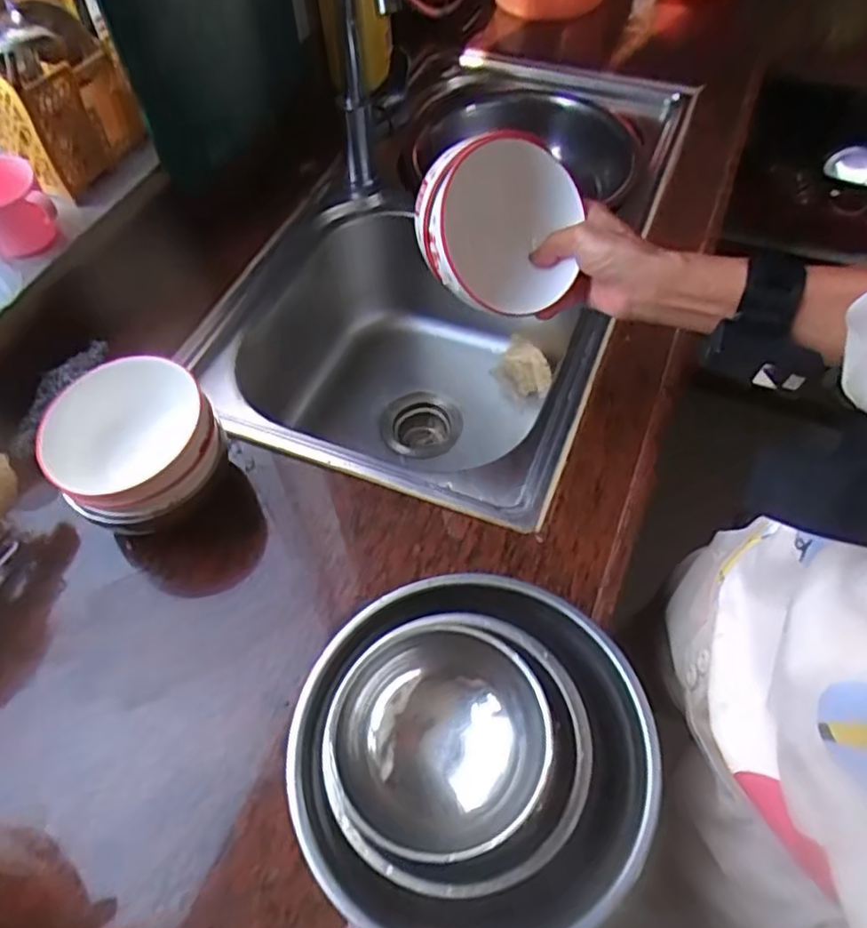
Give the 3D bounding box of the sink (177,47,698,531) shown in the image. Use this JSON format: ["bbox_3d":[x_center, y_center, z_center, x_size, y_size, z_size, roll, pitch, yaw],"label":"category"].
[{"bbox_3d":[0.047,-0.238,0.937,0.414,0.273,0.783,18,59,13],"label":"sink"}]

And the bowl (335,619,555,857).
[{"bbox_3d":[0.004,0.155,0.379,0.114,0.049,0.116,-1,57,2],"label":"bowl"}]

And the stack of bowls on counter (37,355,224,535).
[{"bbox_3d":[-0.246,0.000,0.573,0.119,0.117,0.126,-40,64,-21],"label":"stack of bowls on counter"}]

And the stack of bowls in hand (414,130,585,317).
[{"bbox_3d":[0.048,-0.179,0.512,0.127,0.121,0.080,-8,17,-24],"label":"stack of bowls in hand"}]

